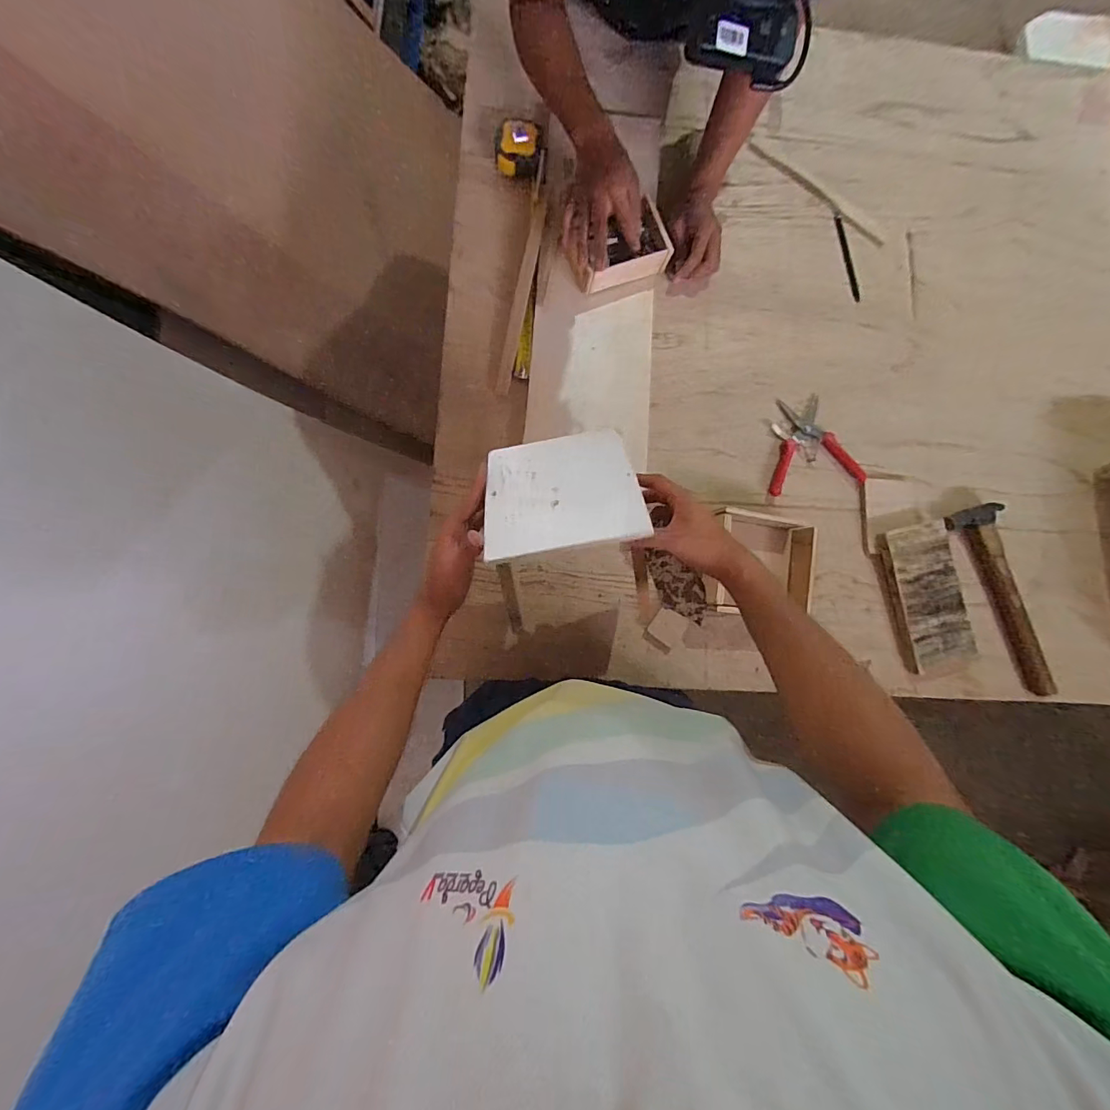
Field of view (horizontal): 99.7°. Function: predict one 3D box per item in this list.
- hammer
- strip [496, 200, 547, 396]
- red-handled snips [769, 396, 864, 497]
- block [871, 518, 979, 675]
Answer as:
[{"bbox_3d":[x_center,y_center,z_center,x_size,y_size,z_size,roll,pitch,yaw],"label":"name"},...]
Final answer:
[{"bbox_3d":[0.690,0.068,0.718,0.088,0.042,0.293,-21,84,-6],"label":"hammer"},{"bbox_3d":[-0.052,-0.412,0.745,0.025,0.007,0.325,10,86,-1],"label":"strip"},{"bbox_3d":[0.399,-0.177,0.744,0.144,0.015,0.146,-11,83,-5],"label":"red-handled snips"},{"bbox_3d":[0.556,0.062,0.701,0.111,0.024,0.212,-10,83,-5],"label":"block"}]

